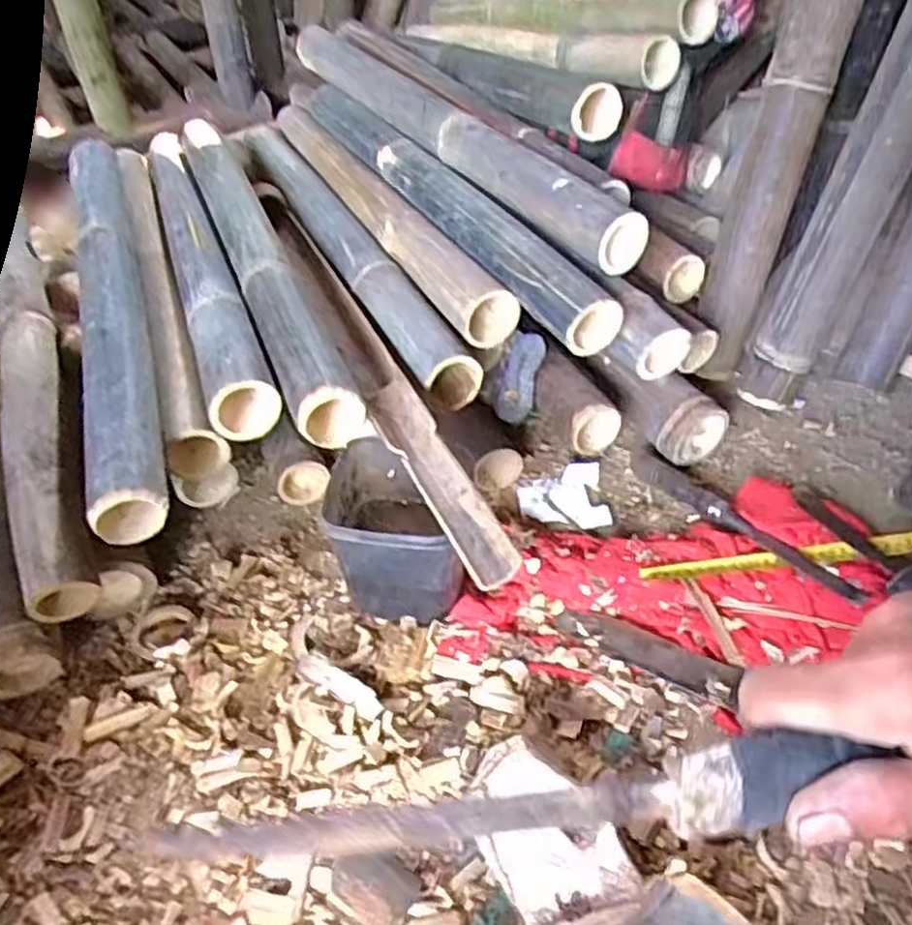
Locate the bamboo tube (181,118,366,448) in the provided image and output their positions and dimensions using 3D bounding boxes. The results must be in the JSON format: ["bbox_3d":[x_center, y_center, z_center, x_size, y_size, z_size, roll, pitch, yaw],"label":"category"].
[{"bbox_3d":[-0.218,-0.236,0.820,0.053,0.043,0.630,-18,44,-15],"label":"bamboo tube"}]

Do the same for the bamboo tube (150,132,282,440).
[{"bbox_3d":[-0.287,-0.247,0.848,0.056,0.049,0.648,-17,44,-14],"label":"bamboo tube"}]

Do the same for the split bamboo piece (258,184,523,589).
[{"bbox_3d":[-0.096,-0.123,0.734,0.048,0.029,0.647,-17,44,-14],"label":"split bamboo piece"}]

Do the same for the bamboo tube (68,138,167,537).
[{"bbox_3d":[-0.345,-0.172,0.778,0.058,0.056,0.650,-15,44,-12],"label":"bamboo tube"}]

